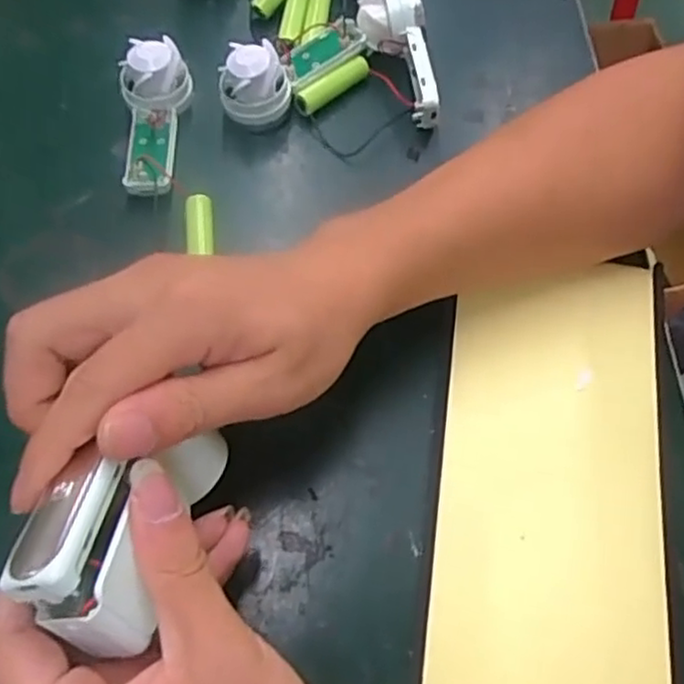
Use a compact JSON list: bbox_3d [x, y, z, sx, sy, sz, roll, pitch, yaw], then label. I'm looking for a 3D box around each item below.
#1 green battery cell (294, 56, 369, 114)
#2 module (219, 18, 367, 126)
[{"bbox_3d":[-0.004,-0.155,0.414,0.052,0.015,0.012,-35,69,-17],"label":"green battery cell"},{"bbox_3d":[-0.029,-0.163,0.404,0.093,0.038,0.033,-41,71,-19],"label":"module"}]

